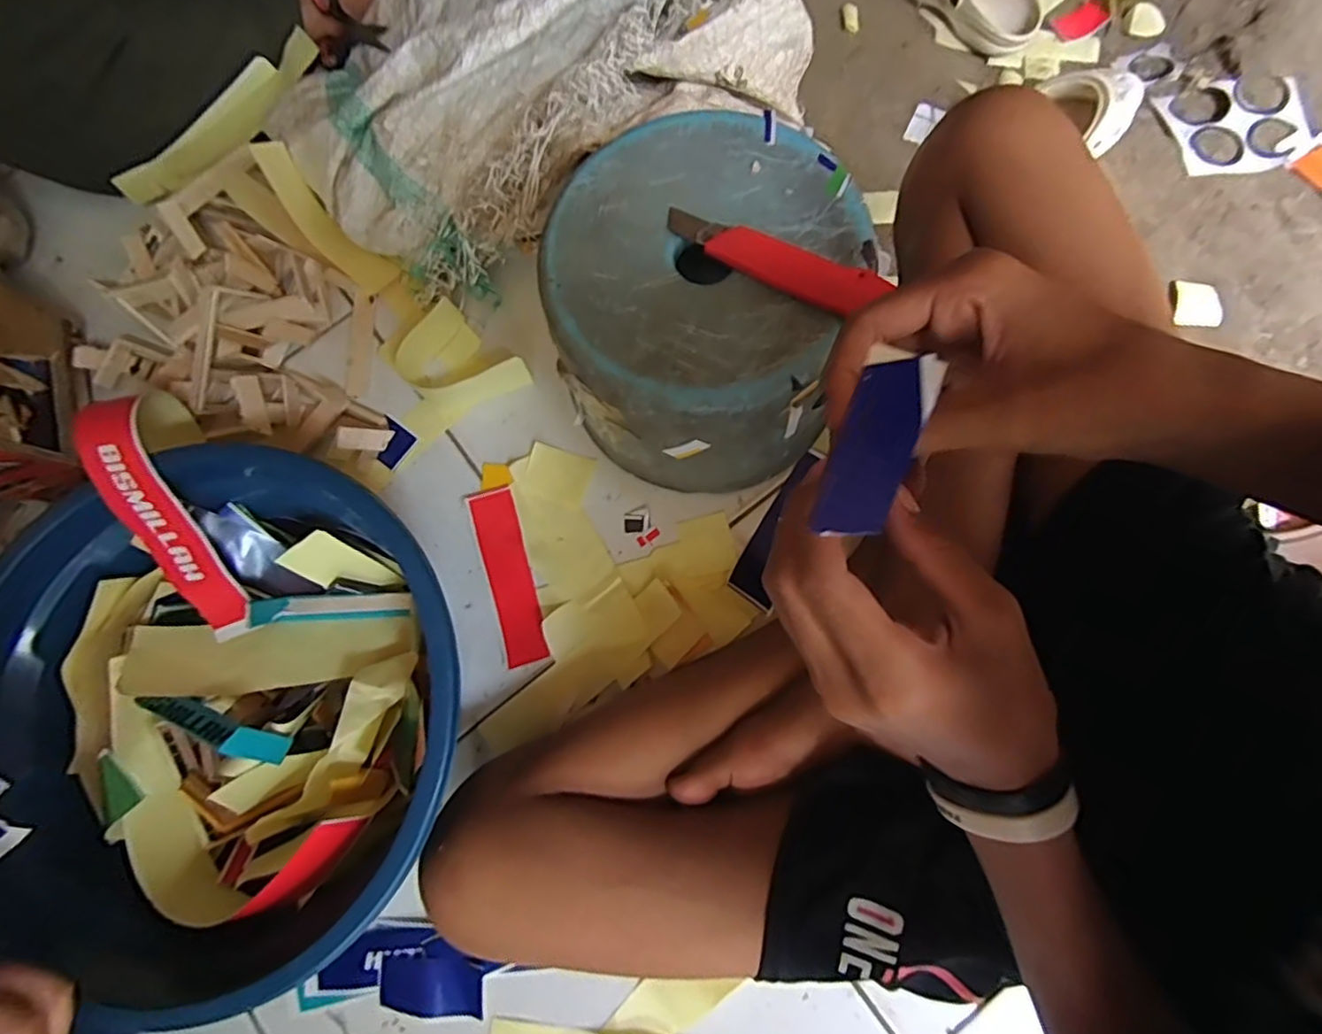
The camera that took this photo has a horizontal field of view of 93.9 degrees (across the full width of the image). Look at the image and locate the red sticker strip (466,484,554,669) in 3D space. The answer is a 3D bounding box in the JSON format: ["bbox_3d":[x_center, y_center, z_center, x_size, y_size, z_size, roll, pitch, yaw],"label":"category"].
[{"bbox_3d":[-0.135,0.052,0.544,0.041,0.008,0.157,-19,78,4],"label":"red sticker strip"}]

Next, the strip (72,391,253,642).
[{"bbox_3d":[-0.379,-0.012,0.475,0.044,0.096,0.216,-29,79,-1],"label":"strip"}]

